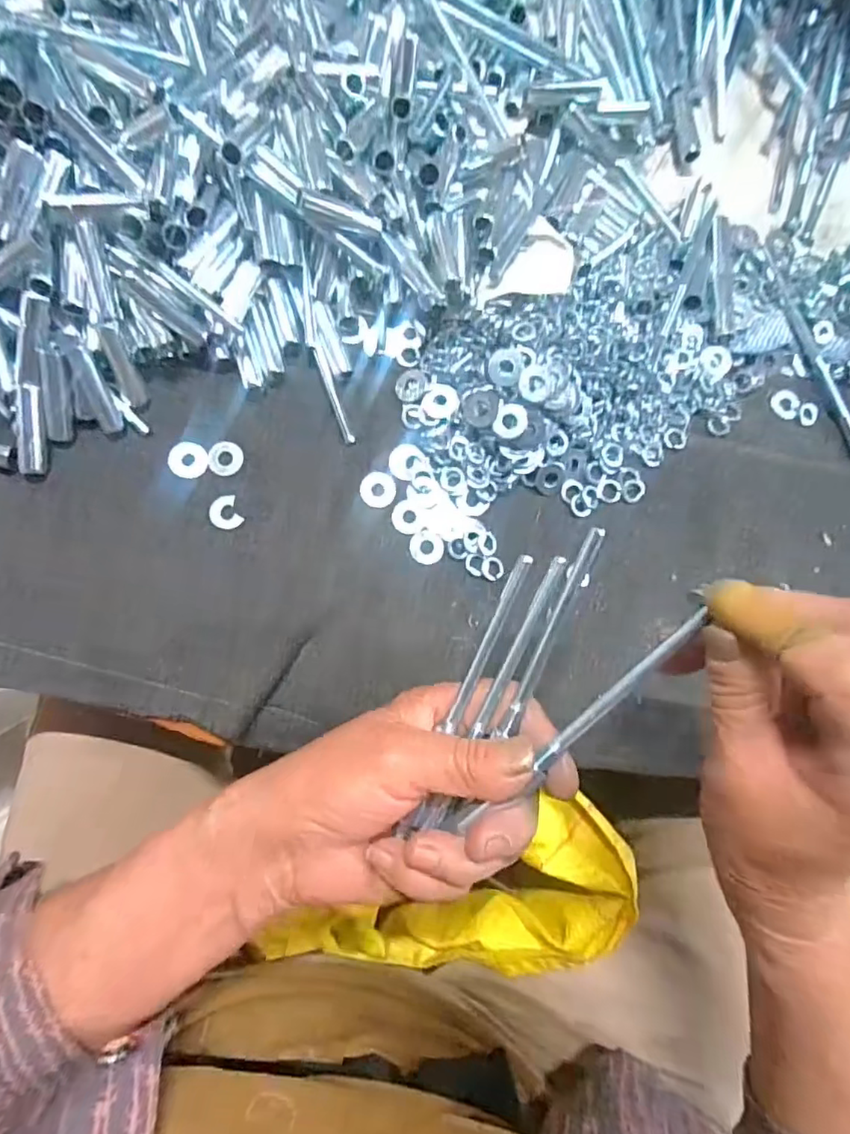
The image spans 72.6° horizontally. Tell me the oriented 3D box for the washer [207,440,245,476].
[{"bbox_3d":[-0.107,-0.058,0.309,0.018,0.004,0.019,2,83,-7],"label":"washer"}]

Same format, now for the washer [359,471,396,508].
[{"bbox_3d":[-0.026,-0.042,0.316,0.019,0.004,0.020,1,83,-7],"label":"washer"}]

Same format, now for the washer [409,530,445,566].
[{"bbox_3d":[0.001,-0.010,0.313,0.019,0.004,0.018,7,83,-6],"label":"washer"}]

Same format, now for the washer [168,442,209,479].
[{"bbox_3d":[-0.126,-0.057,0.307,0.021,0.004,0.019,26,81,-3],"label":"washer"}]

